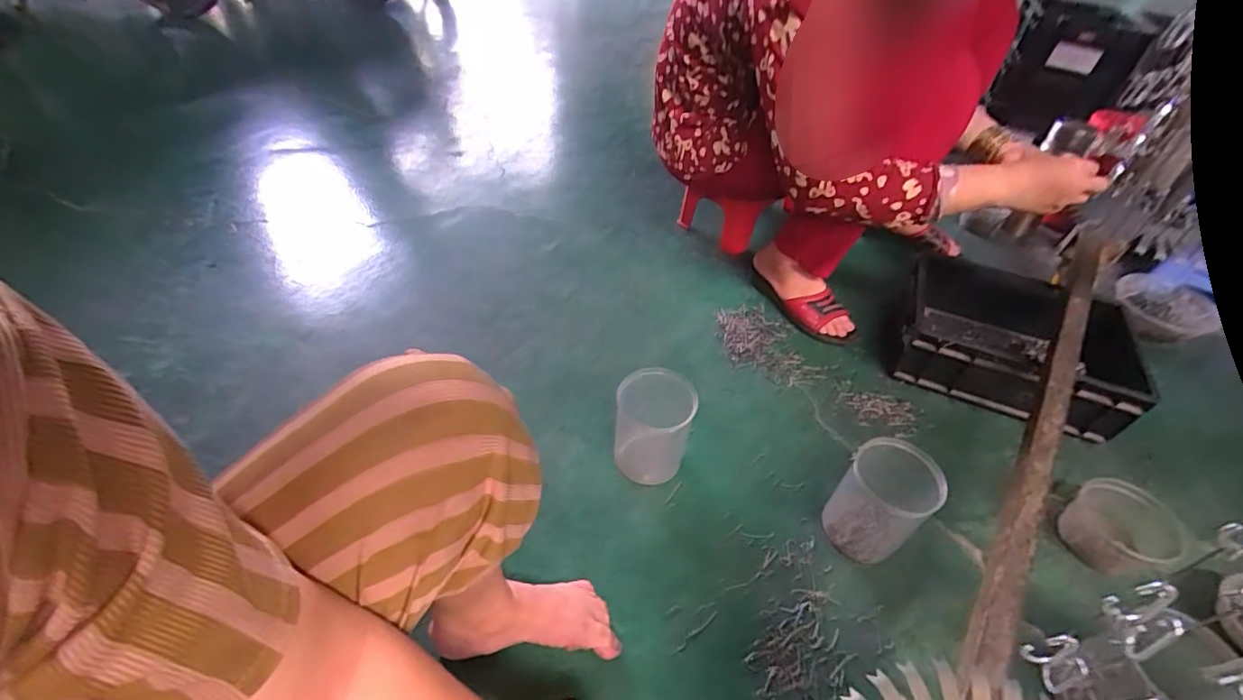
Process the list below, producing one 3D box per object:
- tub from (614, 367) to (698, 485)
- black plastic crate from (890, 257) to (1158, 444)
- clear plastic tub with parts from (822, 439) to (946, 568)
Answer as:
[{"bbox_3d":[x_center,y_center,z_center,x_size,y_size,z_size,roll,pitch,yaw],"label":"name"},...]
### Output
[{"bbox_3d":[0.044,0.109,0.774,0.106,0.138,0.091,4,46,1],"label":"tub"},{"bbox_3d":[0.649,-0.023,0.949,0.343,0.105,0.266,20,48,16],"label":"black plastic crate"},{"bbox_3d":[0.327,0.184,0.700,0.100,0.153,0.105,1,45,-1],"label":"clear plastic tub with parts"}]

